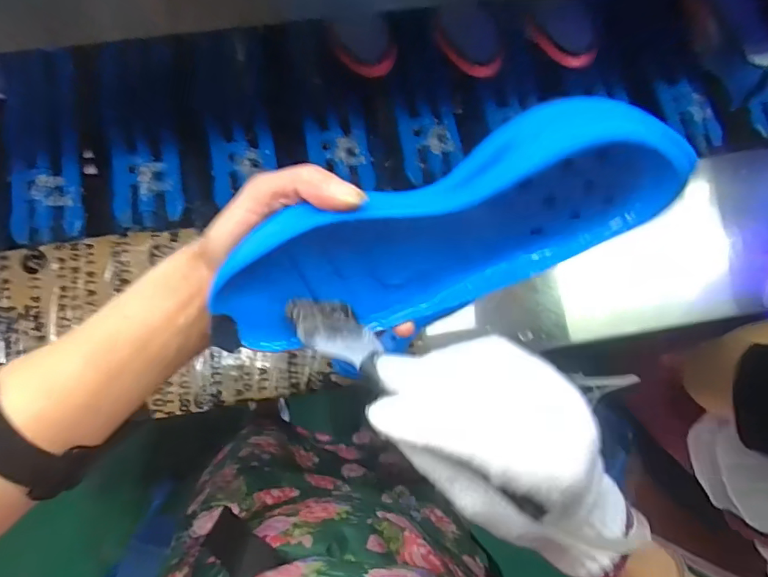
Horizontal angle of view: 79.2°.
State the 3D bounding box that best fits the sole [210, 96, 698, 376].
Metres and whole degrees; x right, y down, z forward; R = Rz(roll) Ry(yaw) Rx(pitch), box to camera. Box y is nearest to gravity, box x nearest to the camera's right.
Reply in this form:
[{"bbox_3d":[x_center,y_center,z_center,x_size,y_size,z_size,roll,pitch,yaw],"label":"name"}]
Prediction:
[{"bbox_3d":[0.030,-0.026,0.261,0.241,0.101,0.050,-20,42,10],"label":"sole"}]

